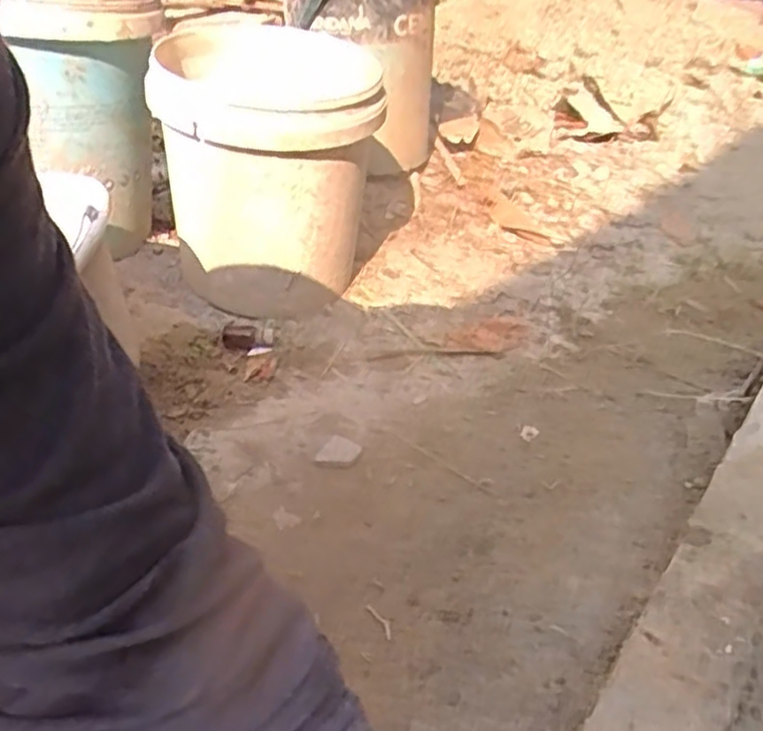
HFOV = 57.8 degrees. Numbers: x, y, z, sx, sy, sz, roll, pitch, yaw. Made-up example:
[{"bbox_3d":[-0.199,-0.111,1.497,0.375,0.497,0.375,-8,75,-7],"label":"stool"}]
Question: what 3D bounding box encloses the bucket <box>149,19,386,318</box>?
[{"bbox_3d":[-0.160,-0.246,0.951,0.264,0.324,0.251,4,37,-3],"label":"bucket"}]

